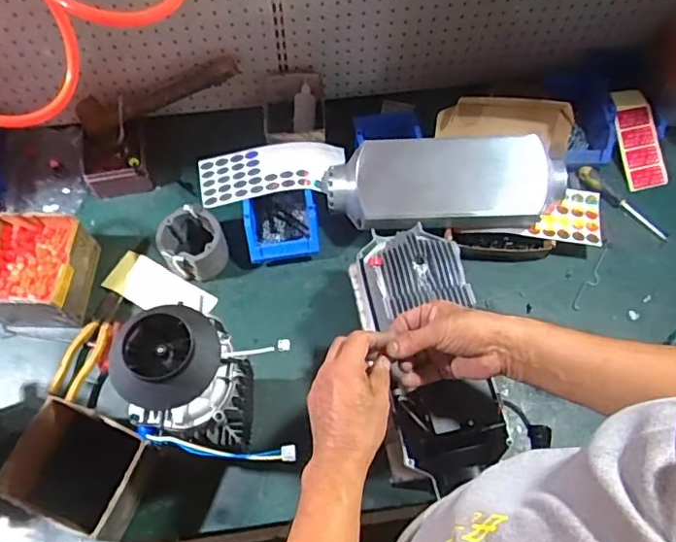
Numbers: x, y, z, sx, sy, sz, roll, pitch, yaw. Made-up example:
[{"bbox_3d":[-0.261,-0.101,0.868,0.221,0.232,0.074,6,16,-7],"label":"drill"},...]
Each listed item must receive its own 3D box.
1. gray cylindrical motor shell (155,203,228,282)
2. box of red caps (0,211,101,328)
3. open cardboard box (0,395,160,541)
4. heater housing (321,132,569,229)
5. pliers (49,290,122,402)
[{"bbox_3d":[-0.239,-0.046,0.919,0.103,0.073,0.096,0,62,-1],"label":"gray cylindrical motor shell"},{"bbox_3d":[-0.477,0.000,0.885,0.149,0.095,0.155,0,62,-1],"label":"box of red caps"},{"bbox_3d":[-0.330,0.260,0.732,0.155,0.089,0.130,15,63,7],"label":"open cardboard box"},{"bbox_3d":[0.172,-0.138,0.896,0.380,0.109,0.119,0,62,-1],"label":"heater housing"},{"bbox_3d":[-0.387,0.111,0.872,0.044,0.019,0.180,16,63,7],"label":"pliers"}]

